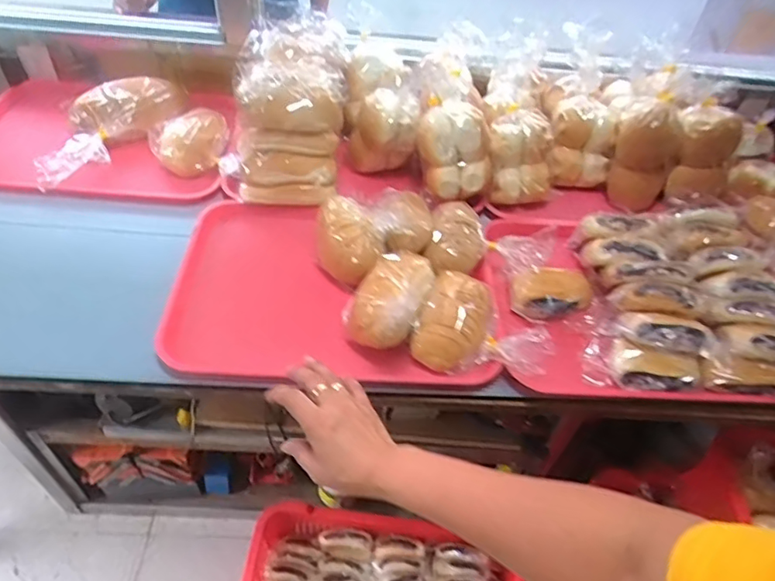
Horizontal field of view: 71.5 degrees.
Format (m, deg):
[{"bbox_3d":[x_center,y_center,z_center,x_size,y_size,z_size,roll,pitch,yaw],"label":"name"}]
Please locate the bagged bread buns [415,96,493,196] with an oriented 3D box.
[{"bbox_3d":[0.088,-0.214,0.800,0.128,0.124,0.078,2,46,-5],"label":"bagged bread buns"}]

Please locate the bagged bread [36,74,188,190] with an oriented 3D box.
[{"bbox_3d":[-0.442,-0.280,0.862,0.100,0.061,0.307,20,47,12],"label":"bagged bread"}]

